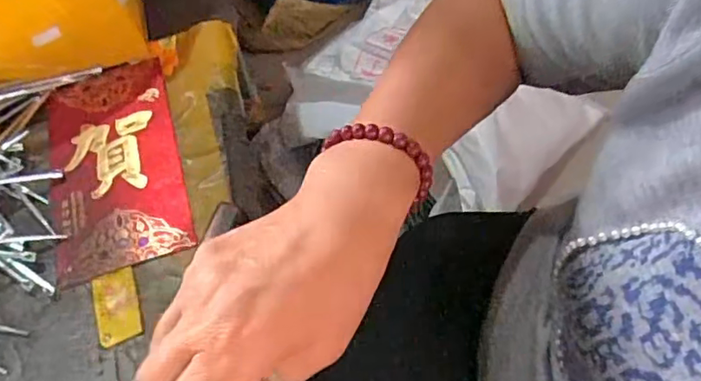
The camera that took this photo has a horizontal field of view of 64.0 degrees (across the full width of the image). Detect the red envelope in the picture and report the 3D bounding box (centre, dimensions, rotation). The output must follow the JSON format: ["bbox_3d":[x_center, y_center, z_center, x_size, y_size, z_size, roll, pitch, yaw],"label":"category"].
[{"bbox_3d":[-0.161,-0.022,0.381,0.085,0.005,0.162,-18,62,-5],"label":"red envelope"}]

